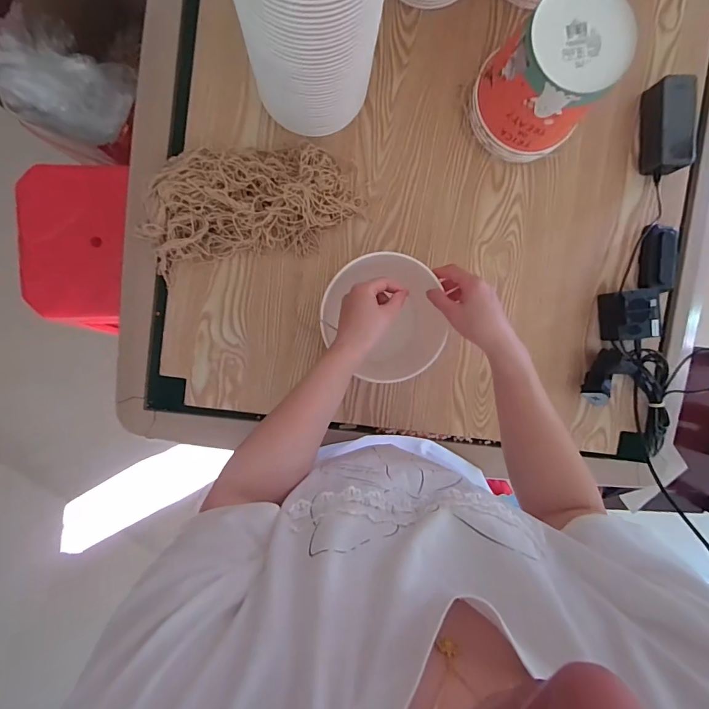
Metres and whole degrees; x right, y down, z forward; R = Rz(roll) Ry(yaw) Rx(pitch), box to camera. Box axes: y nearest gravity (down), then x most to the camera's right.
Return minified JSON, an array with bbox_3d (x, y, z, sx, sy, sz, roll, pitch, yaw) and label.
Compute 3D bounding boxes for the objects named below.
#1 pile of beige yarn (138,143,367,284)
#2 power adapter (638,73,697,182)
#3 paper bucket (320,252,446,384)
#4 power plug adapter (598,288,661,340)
[{"bbox_3d":[-0.145,-0.219,0.598,0.304,0.068,0.150,-10,96,-3],"label":"pile of beige yarn"},{"bbox_3d":[0.490,-0.349,0.644,0.061,0.055,0.134,-2,95,-4],"label":"power adapter"},{"bbox_3d":[0.049,-0.043,0.586,0.172,0.121,0.188,0,95,-4],"label":"paper bucket"},{"bbox_3d":[0.441,-0.063,0.661,0.070,0.059,0.077,-6,96,-4],"label":"power plug adapter"}]

